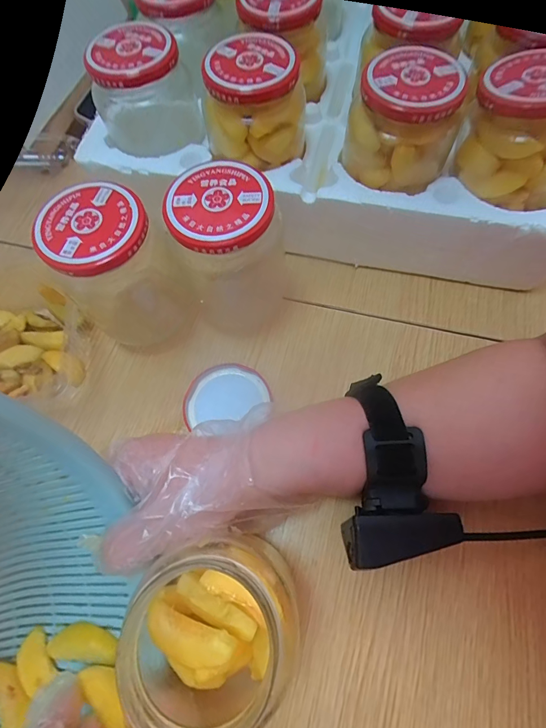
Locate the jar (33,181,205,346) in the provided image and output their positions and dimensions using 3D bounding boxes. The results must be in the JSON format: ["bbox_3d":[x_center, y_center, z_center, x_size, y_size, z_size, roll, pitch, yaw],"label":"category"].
[{"bbox_3d":[-0.109,-0.063,0.293,0.078,0.122,0.075,-1,67,1],"label":"jar"}]

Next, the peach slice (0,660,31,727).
[{"bbox_3d":[-0.165,0.205,0.232,0.018,0.017,0.046,-39,71,-14],"label":"peach slice"}]

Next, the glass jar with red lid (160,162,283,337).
[{"bbox_3d":[-0.029,-0.078,0.293,0.072,0.122,0.071,-1,67,1],"label":"glass jar with red lid"}]

